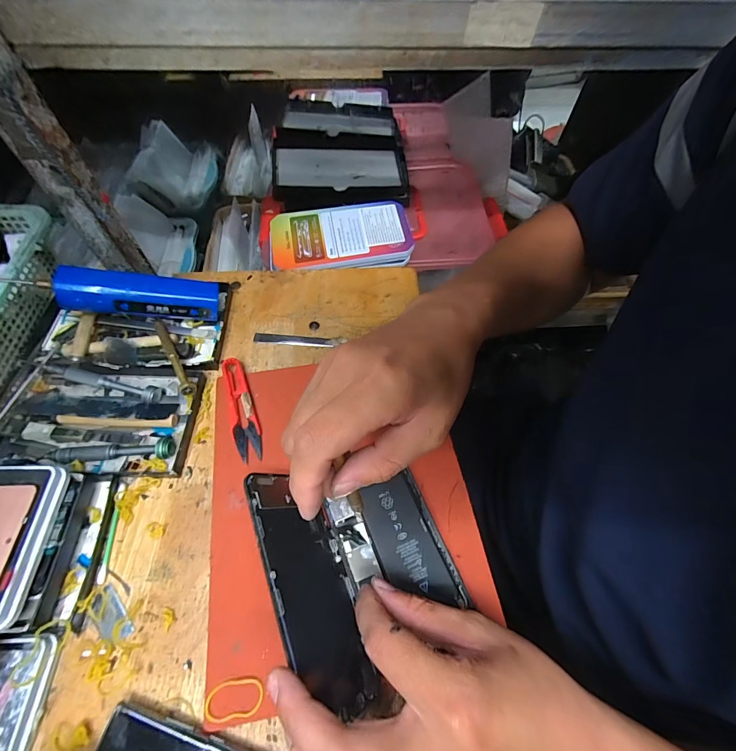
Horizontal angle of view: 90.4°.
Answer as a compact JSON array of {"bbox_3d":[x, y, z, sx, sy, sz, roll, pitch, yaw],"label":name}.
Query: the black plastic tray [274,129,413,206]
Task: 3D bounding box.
[{"bbox_3d":[-0.038,-0.293,0.518,0.191,0.039,0.126,0,60,-2],"label":"black plastic tray"}]

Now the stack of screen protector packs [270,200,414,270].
[{"bbox_3d":[-0.035,-0.182,0.474,0.178,0.021,0.105,-5,60,-5],"label":"stack of screen protector packs"}]

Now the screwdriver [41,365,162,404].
[{"bbox_3d":[-0.238,0.006,0.331,0.102,0.018,0.015,13,60,6],"label":"screwdriver"}]

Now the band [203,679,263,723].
[{"bbox_3d":[-0.085,0.206,0.232,0.036,0.004,0.020,-7,63,-3],"label":"band"}]

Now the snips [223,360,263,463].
[{"bbox_3d":[-0.115,0.028,0.331,0.022,0.011,0.099,-18,62,-12],"label":"snips"}]

